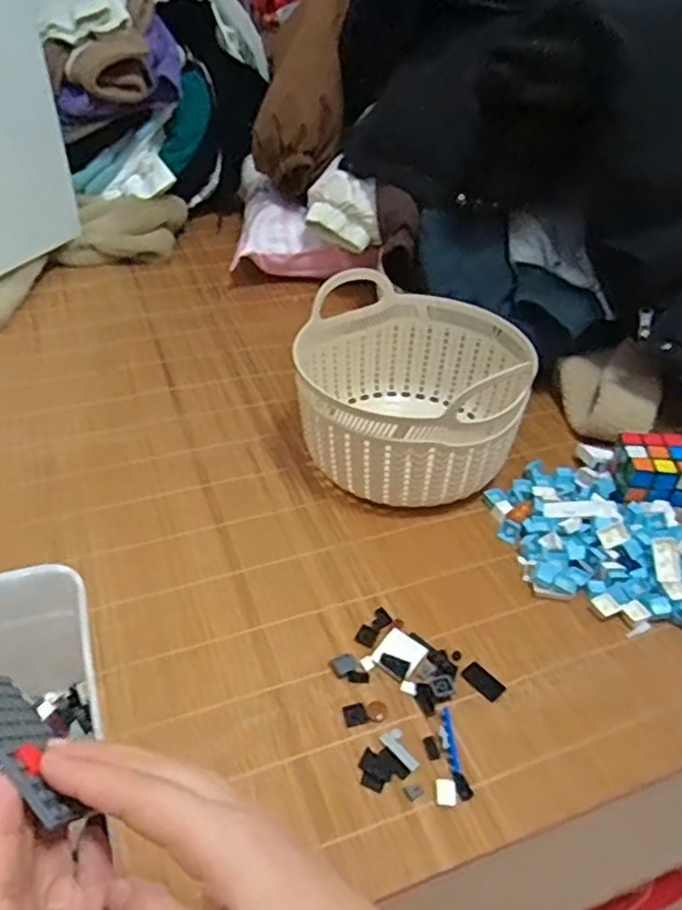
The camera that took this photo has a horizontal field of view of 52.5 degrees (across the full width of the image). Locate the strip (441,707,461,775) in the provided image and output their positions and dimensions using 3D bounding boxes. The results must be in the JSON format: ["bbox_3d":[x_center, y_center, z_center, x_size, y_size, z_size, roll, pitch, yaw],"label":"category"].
[{"bbox_3d":[0.076,0.196,0.477,0.006,0.004,0.047,-1,42,-4],"label":"strip"}]

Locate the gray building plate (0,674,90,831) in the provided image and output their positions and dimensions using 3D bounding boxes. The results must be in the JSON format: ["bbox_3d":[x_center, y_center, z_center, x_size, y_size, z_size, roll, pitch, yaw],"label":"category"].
[{"bbox_3d":[-0.133,0.121,0.292,0.079,0.043,0.004,41,87,19],"label":"gray building plate"}]

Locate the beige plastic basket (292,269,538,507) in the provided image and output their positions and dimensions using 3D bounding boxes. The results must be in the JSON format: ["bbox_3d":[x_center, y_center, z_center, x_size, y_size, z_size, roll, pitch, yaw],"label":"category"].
[{"bbox_3d":[0.073,-0.060,0.686,0.207,0.130,0.218,1,40,-1],"label":"beige plastic basket"}]

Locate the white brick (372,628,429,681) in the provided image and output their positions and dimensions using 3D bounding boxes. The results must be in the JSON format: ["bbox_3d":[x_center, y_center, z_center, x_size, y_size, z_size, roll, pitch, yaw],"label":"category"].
[{"bbox_3d":[0.045,0.152,0.525,0.033,0.009,0.034,26,46,27],"label":"white brick"}]

